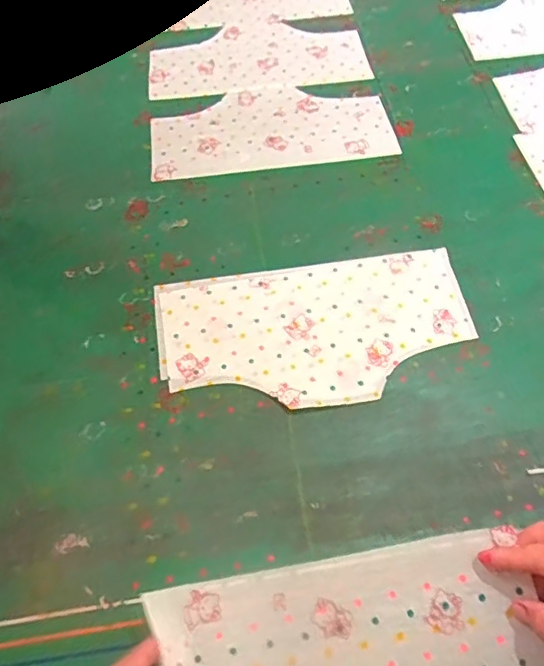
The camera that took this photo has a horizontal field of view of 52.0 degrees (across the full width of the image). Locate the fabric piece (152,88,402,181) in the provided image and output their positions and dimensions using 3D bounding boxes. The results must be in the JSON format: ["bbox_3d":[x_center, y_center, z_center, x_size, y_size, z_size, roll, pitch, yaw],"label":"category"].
[{"bbox_3d":[-0.002,-0.281,0.764,0.319,0.005,0.155,-7,58,-3],"label":"fabric piece"}]

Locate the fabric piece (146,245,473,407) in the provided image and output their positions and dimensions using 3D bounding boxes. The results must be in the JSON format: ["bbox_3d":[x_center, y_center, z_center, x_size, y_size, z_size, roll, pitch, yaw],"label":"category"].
[{"bbox_3d":[0.046,-0.005,0.592,0.325,0.004,0.173,-7,58,-3],"label":"fabric piece"}]

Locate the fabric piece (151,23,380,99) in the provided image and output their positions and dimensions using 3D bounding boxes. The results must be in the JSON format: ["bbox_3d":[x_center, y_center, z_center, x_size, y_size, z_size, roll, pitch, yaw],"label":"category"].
[{"bbox_3d":[-0.023,-0.421,0.850,0.319,0.006,0.163,-9,58,-4],"label":"fabric piece"}]

